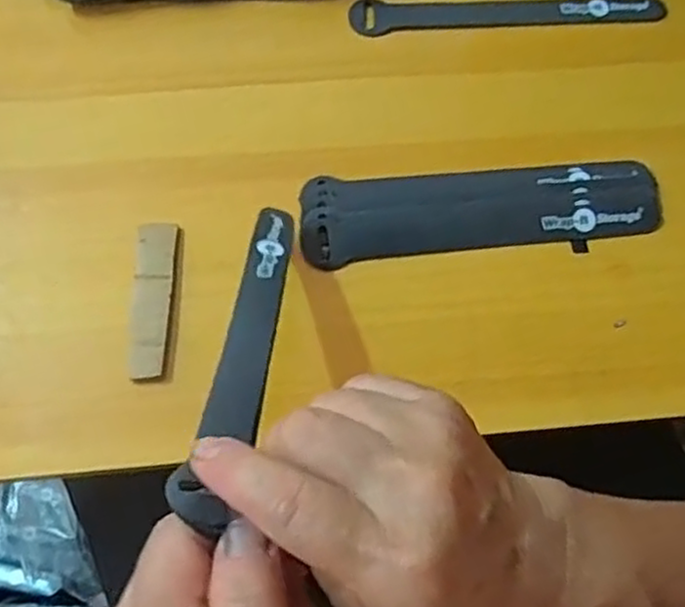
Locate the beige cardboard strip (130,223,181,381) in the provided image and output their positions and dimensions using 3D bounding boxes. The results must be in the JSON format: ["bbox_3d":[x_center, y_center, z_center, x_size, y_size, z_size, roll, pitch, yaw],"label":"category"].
[{"bbox_3d":[-0.099,-0.003,0.380,0.020,0.005,0.085,-1,69,-2],"label":"beige cardboard strip"}]

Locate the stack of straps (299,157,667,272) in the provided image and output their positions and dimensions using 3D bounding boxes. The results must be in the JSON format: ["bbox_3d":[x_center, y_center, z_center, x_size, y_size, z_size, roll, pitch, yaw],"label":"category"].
[{"bbox_3d":[0.077,-0.052,0.403,0.197,0.007,0.051,-4,70,-4],"label":"stack of straps"}]

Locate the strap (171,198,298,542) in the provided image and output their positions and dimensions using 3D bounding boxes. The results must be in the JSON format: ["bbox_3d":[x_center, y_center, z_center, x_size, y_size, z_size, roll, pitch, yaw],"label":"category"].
[{"bbox_3d":[-0.038,0.011,0.303,0.022,0.011,0.191,6,36,0],"label":"strap"}]

